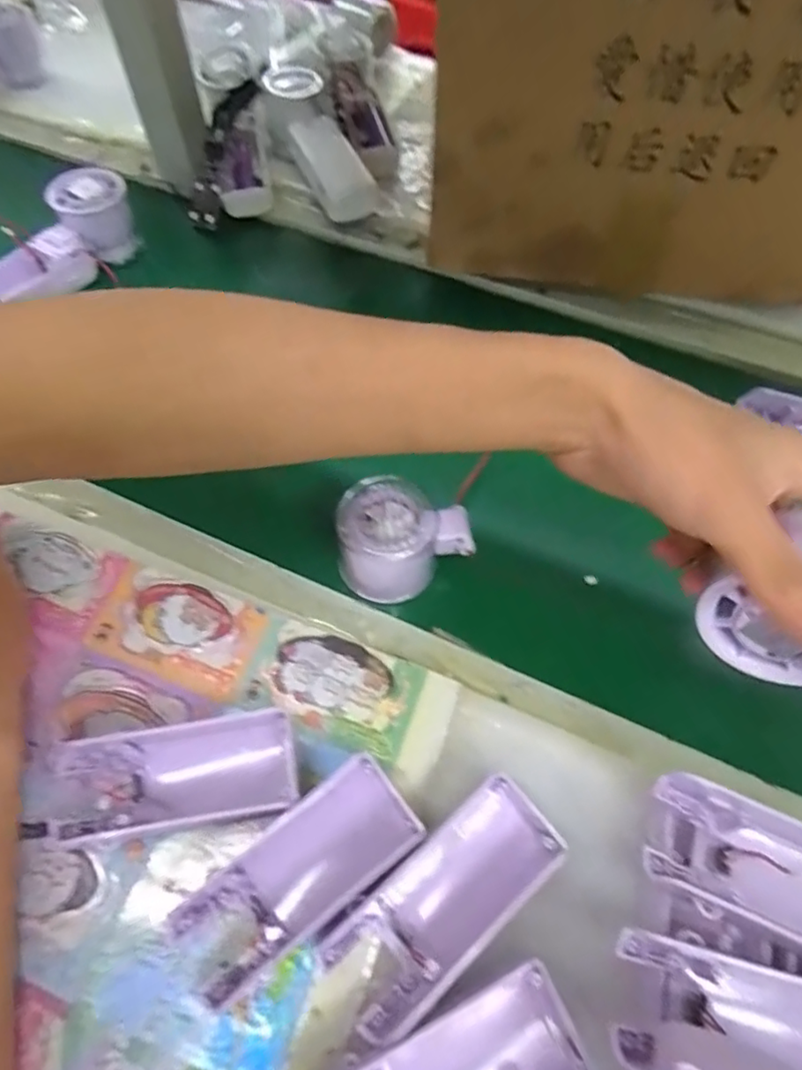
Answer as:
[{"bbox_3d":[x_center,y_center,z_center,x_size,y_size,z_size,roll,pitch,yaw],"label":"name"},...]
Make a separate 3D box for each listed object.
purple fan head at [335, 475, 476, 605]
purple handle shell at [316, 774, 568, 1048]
[{"bbox_3d":[0.000,-0.001,0.344,0.076,0.040,0.055,-20,63,-12],"label":"purple fan head"},{"bbox_3d":[0.019,0.158,0.256,0.107,0.030,0.044,-36,68,-19],"label":"purple handle shell"}]

